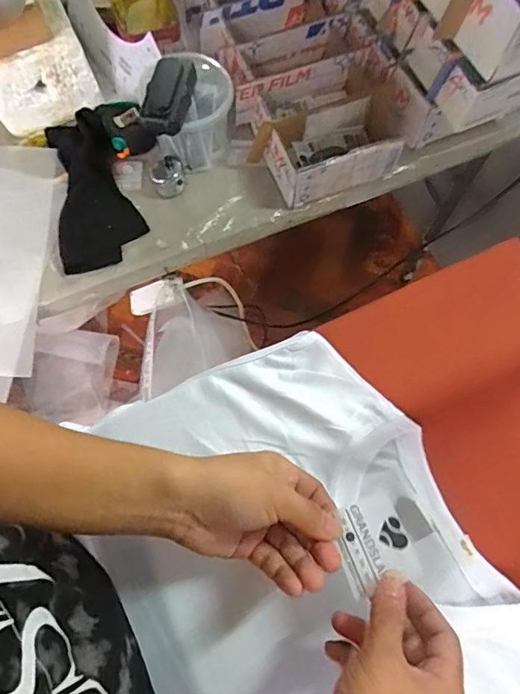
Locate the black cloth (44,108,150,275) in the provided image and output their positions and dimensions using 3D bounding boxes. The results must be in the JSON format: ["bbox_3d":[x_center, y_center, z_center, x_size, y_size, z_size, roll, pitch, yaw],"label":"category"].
[{"bbox_3d":[-0.224,-0.217,0.659,0.110,0.041,0.234,-13,70,-5],"label":"black cloth"}]

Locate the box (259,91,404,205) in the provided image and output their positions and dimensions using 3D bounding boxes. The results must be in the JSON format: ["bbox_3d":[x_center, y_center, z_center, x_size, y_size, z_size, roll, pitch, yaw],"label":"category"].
[{"bbox_3d":[0.104,-0.263,0.648,0.189,0.072,0.098,-23,71,-8],"label":"box"}]

